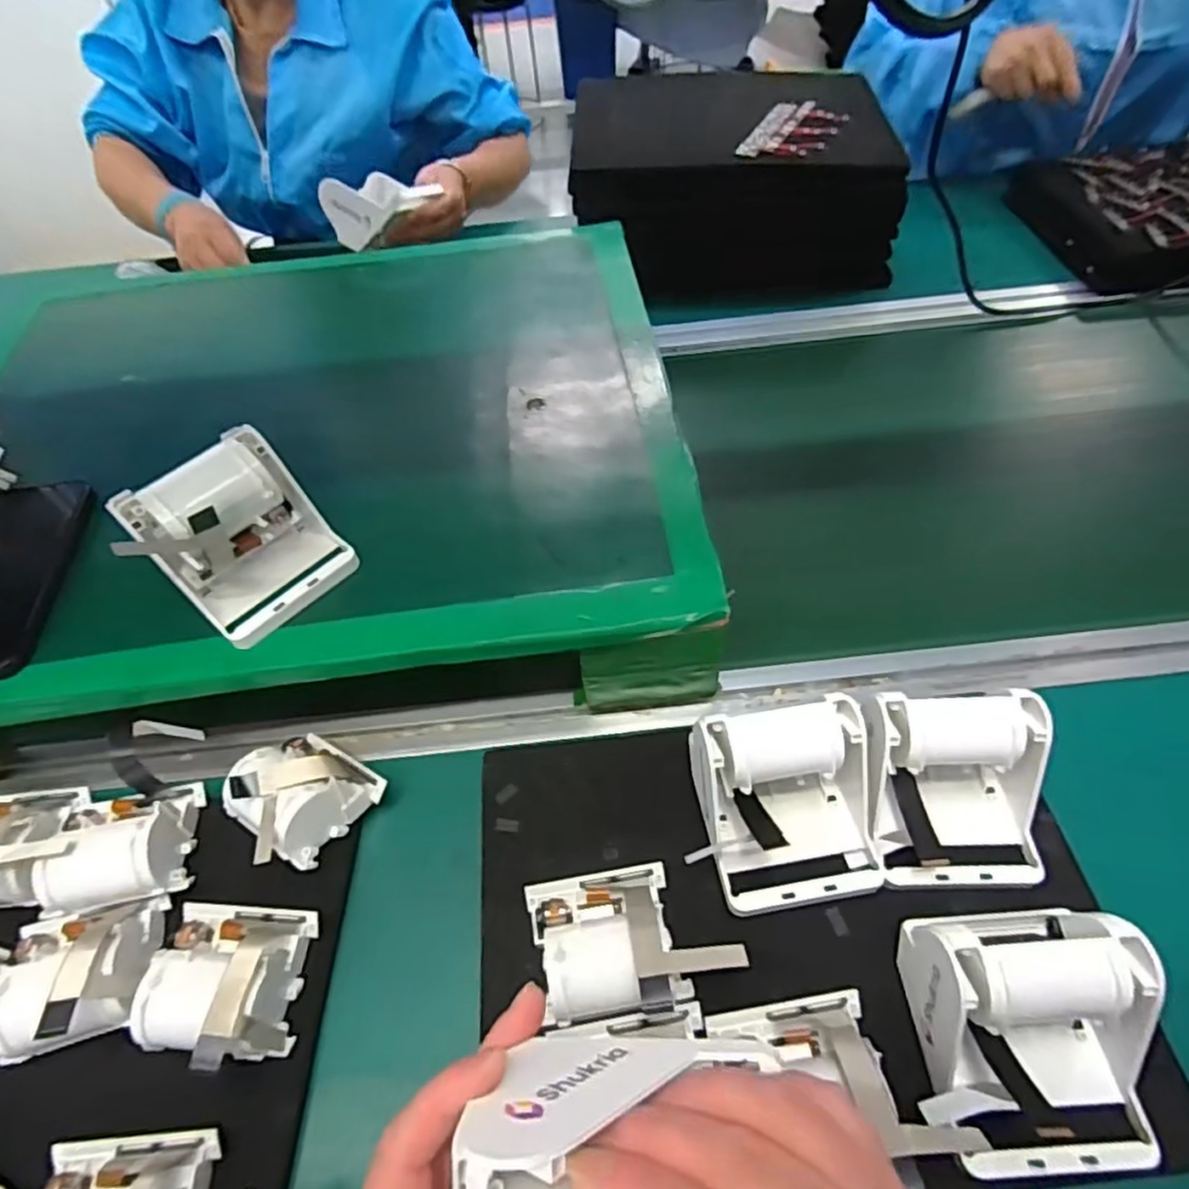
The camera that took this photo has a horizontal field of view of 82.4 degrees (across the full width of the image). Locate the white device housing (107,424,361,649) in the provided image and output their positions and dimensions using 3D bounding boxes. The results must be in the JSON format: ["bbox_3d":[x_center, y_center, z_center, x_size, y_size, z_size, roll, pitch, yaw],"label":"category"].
[{"bbox_3d":[-0.212,-0.032,0.409,0.084,0.086,0.099,35,64,26],"label":"white device housing"}]

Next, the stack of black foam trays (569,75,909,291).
[{"bbox_3d":[0.152,-0.461,0.791,0.349,0.144,0.195,-4,54,2],"label":"stack of black foam trays"}]

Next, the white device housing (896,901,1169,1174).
[{"bbox_3d":[0.207,0.204,0.315,0.105,0.071,0.107,-4,54,2],"label":"white device housing"}]

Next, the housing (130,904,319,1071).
[{"bbox_3d":[-0.199,0.205,0.363,0.077,0.049,0.075,2,54,6],"label":"housing"}]

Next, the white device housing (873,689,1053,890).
[{"bbox_3d":[0.208,0.110,0.388,0.100,0.068,0.097,1,54,5],"label":"white device housing"}]

